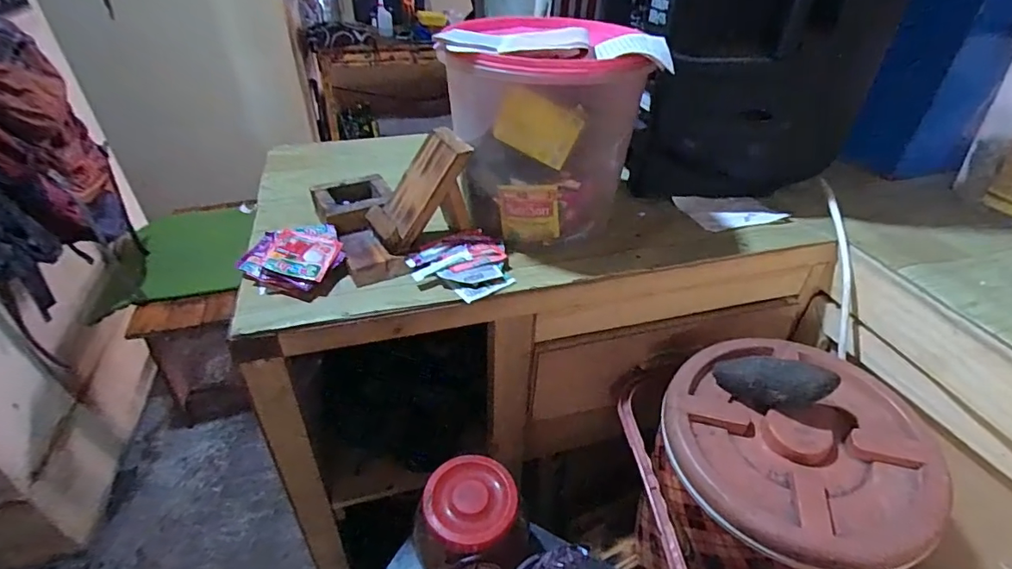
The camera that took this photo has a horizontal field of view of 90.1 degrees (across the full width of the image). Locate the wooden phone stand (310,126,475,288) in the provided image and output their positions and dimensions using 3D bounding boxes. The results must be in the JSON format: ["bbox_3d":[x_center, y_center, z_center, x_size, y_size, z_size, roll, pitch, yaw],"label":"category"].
[{"bbox_3d":[-0.149,-0.127,0.648,0.166,0.115,0.194,-21,43,-25],"label":"wooden phone stand"}]

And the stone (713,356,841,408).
[{"bbox_3d":[0.301,0.108,0.568,0.125,0.054,0.040,-2,33,32],"label":"stone"}]

